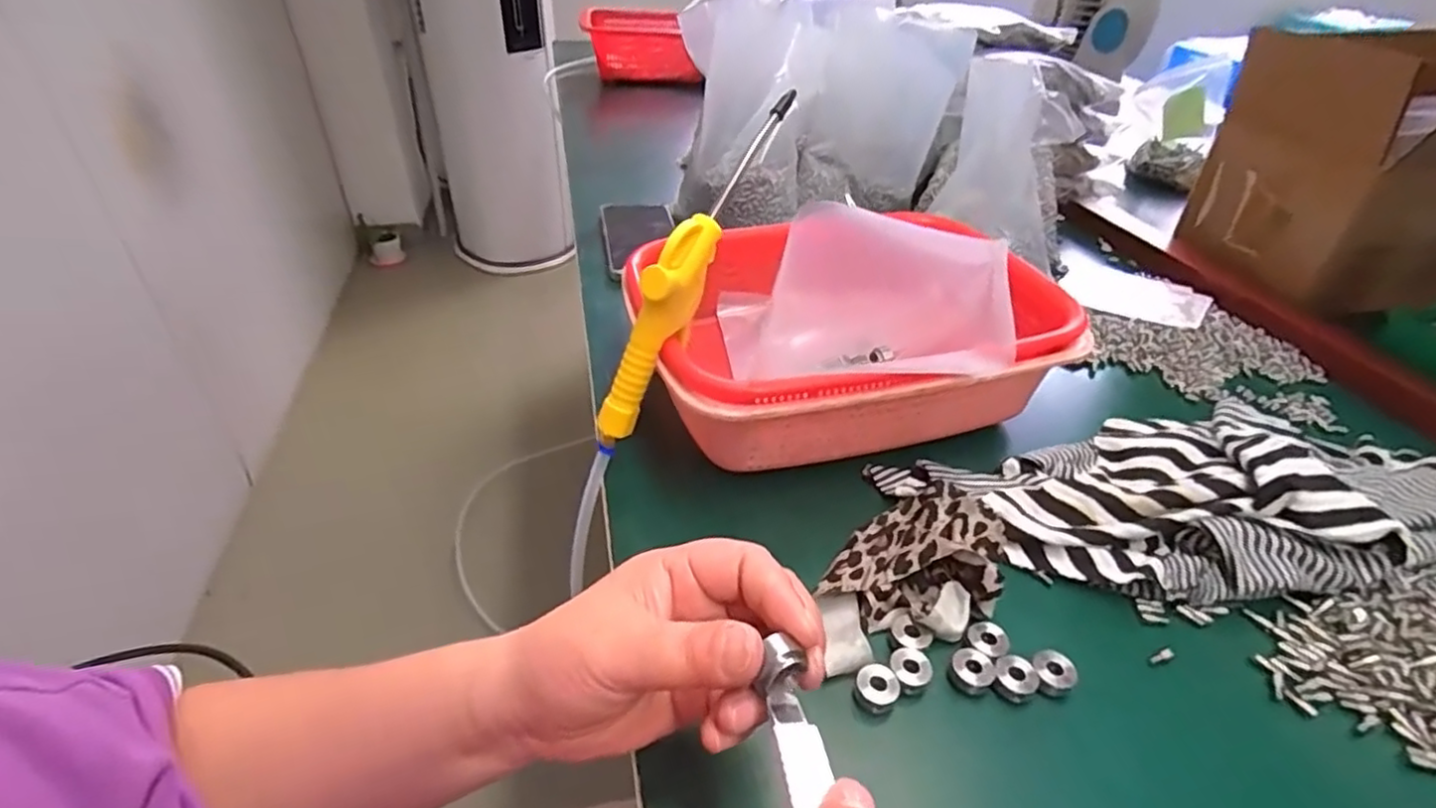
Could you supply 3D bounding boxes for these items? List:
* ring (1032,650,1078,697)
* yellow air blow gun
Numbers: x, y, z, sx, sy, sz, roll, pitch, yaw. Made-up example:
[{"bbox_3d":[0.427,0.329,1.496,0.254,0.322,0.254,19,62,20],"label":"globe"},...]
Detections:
[{"bbox_3d":[0.161,0.130,0.323,0.019,0.014,0.016,25,42,29],"label":"ring"},{"bbox_3d":[-0.018,-0.077,0.381,0.022,0.217,0.047,34,9,36],"label":"yellow air blow gun"}]

